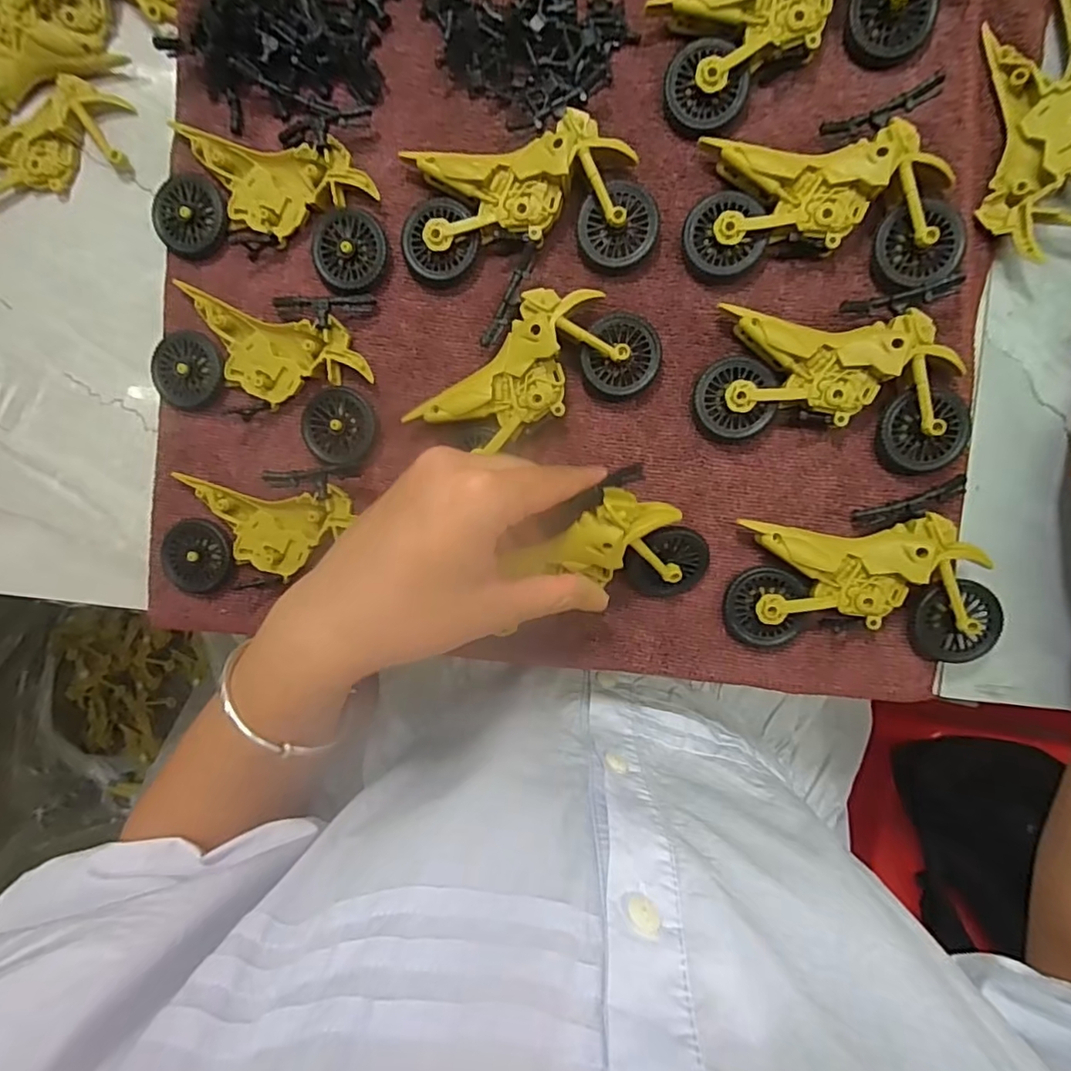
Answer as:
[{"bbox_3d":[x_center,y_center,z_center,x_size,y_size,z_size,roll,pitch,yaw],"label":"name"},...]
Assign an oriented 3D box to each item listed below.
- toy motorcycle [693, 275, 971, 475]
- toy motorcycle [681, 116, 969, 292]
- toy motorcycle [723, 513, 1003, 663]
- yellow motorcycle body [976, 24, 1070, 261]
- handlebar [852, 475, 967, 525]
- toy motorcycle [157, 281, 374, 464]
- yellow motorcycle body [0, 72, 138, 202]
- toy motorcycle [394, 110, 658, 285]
[{"bbox_3d":[0.134,-0.070,0.255,0.113,0.021,0.074,2,94,5],"label":"toy motorcycle"},{"bbox_3d":[0.128,-0.144,0.250,0.113,0.020,0.058,7,94,5],"label":"toy motorcycle"},{"bbox_3d":[0.150,0.023,0.258,0.116,0.021,0.062,5,94,5],"label":"toy motorcycle"},{"bbox_3d":[0.218,-0.170,0.242,0.043,0.013,0.093,-8,93,6],"label":"yellow motorcycle body"},{"bbox_3d":[0.171,-0.014,0.258,0.048,0.012,0.009,-20,92,6],"label":"handlebar"},{"bbox_3d":[-0.131,-0.083,0.280,0.111,0.012,0.074,12,95,5],"label":"toy motorcycle"},{"bbox_3d":[-0.255,-0.200,0.289,0.095,0.012,0.045,-16,92,6],"label":"yellow motorcycle body"},{"bbox_3d":[-0.004,-0.153,0.261,0.113,0.018,0.057,-2,94,5],"label":"toy motorcycle"}]

